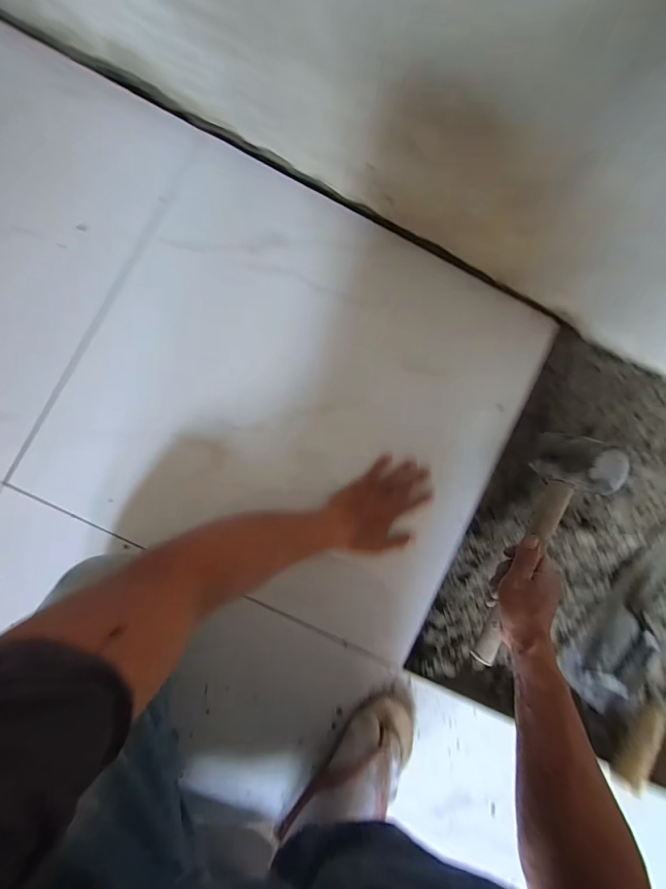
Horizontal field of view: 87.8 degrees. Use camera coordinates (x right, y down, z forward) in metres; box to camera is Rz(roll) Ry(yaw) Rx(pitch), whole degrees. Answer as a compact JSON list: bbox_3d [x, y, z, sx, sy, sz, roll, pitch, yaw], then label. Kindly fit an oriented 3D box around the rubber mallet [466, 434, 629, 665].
[{"bbox_3d":[0.255,0.128,0.425,0.066,0.086,0.281,19,97,-4],"label":"rubber mallet"}]

